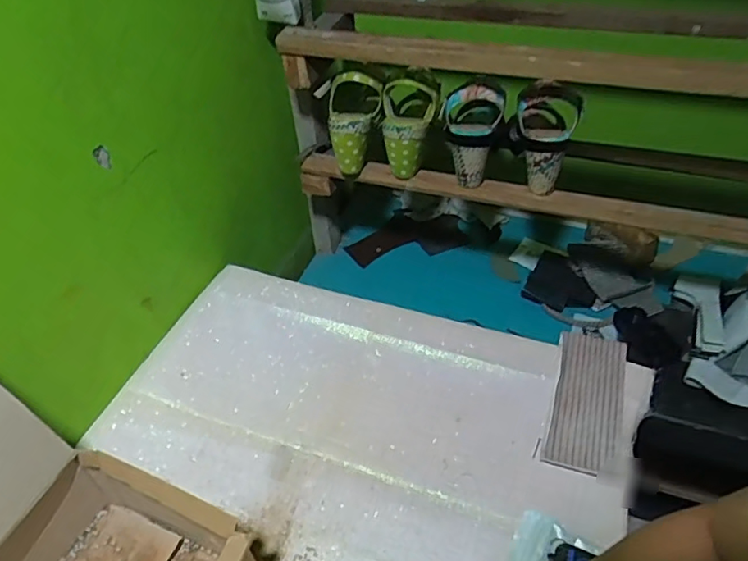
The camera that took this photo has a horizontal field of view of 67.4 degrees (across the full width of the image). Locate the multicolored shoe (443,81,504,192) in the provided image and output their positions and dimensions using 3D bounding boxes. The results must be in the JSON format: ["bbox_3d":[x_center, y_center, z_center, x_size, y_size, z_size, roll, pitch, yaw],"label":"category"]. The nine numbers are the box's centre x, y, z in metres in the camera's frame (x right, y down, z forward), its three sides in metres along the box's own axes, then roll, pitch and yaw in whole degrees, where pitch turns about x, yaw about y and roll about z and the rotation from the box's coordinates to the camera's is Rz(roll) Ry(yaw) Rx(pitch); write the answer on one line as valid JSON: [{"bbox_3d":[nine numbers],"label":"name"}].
[{"bbox_3d":[0.142,-0.216,0.794,0.086,0.129,0.119,4,43,8],"label":"multicolored shoe"}]

